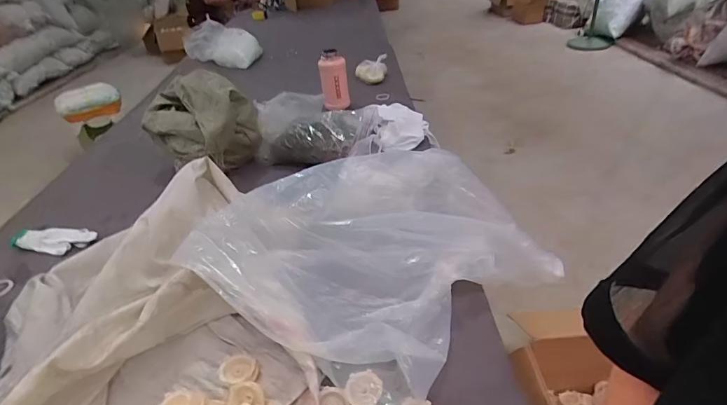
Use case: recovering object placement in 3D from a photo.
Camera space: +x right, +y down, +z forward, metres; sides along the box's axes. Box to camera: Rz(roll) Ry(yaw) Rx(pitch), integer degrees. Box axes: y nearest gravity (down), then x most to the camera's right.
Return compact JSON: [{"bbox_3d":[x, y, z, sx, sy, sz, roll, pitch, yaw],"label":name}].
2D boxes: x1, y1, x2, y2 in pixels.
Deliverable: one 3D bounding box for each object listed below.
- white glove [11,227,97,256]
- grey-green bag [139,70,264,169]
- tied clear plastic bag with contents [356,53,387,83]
[{"bbox_3d":[-0.768,0.093,0.991,0.206,0.025,0.074,2,37,12],"label":"white glove"},{"bbox_3d":[-0.485,-0.231,1.145,0.311,0.238,0.154,9,38,20],"label":"grey-green bag"},{"bbox_3d":[0.036,-0.608,1.806,0.139,0.077,0.184,-1,36,7],"label":"tied clear plastic bag with contents"}]

